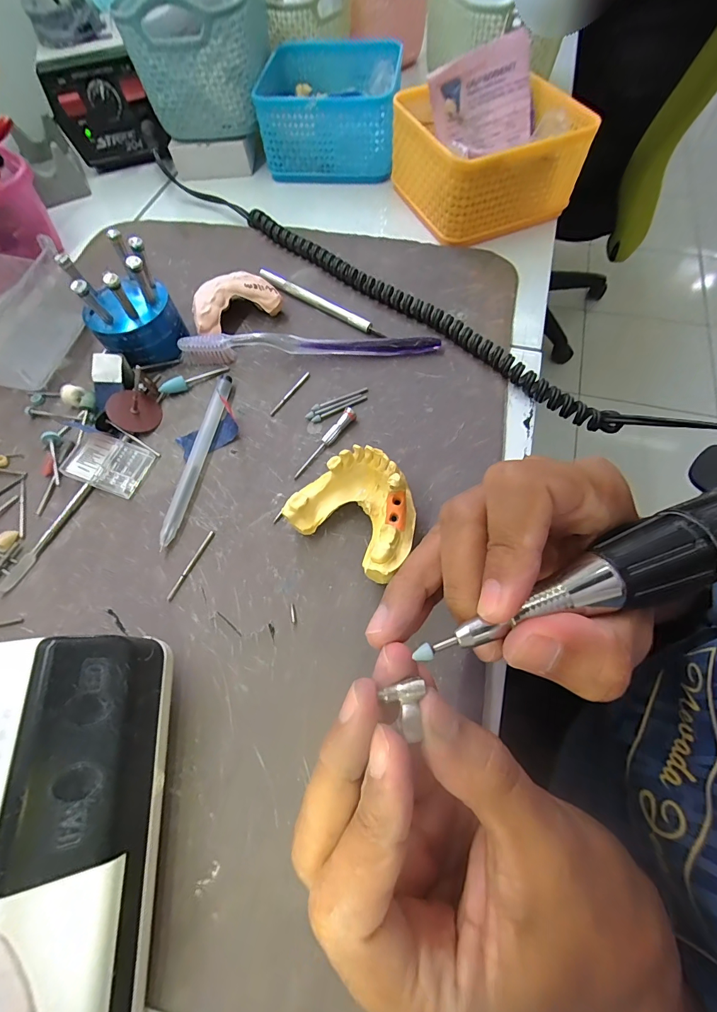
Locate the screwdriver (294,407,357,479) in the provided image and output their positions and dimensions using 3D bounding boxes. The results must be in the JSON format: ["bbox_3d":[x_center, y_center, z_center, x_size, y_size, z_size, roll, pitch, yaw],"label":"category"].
[{"bbox_3d":[-0.022,-0.041,0.251,0.006,0.010,0.058,38,72,18],"label":"screwdriver"}]

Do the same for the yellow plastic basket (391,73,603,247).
[{"bbox_3d":[0.109,-0.312,0.347,0.131,0.063,0.134,-26,67,-10],"label":"yellow plastic basket"}]

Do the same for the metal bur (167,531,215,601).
[{"bbox_3d":[-0.095,0.033,0.222,0.004,0.004,0.044,22,68,12],"label":"metal bur"}]

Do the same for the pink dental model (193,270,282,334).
[{"bbox_3d":[-0.095,-0.153,0.300,0.065,0.028,0.040,-30,67,-11],"label":"pink dental model"}]

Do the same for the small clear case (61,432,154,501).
[{"bbox_3d":[-0.160,-0.027,0.250,0.045,0.011,0.033,16,67,10],"label":"small clear case"}]

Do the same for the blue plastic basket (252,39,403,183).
[{"bbox_3d":[-0.028,-0.401,0.395,0.133,0.059,0.126,5,65,5],"label":"blue plastic basket"}]

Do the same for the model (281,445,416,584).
[{"bbox_3d":[0.001,0.002,0.213,0.068,0.039,0.053,35,71,17],"label":"model"}]

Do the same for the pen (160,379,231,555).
[{"bbox_3d":[-0.104,-0.033,0.251,0.012,0.009,0.124,7,65,6],"label":"pen"}]

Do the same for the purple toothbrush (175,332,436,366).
[{"bbox_3d":[-0.036,-0.115,0.282,0.185,0.018,0.013,0,65,3],"label":"purple toothbrush"}]

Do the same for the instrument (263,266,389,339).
[{"bbox_3d":[-0.031,-0.161,0.310,0.126,0.009,0.007,34,71,16],"label":"instrument"}]

